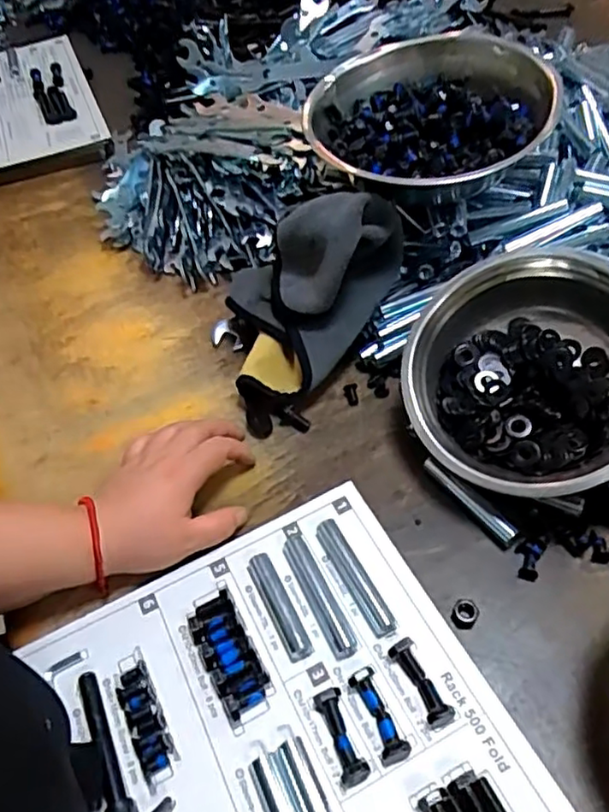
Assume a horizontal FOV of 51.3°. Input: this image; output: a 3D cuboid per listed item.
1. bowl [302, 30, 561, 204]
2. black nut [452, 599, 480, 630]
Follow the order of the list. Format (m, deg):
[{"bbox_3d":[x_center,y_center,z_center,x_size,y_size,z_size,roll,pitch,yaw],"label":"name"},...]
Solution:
[{"bbox_3d":[0.109,-0.264,0.577,0.207,0.067,0.211,-3,52,4],"label":"bowl"},{"bbox_3d":[0.110,0.141,0.432,0.017,0.009,0.021,22,57,21],"label":"black nut"}]

